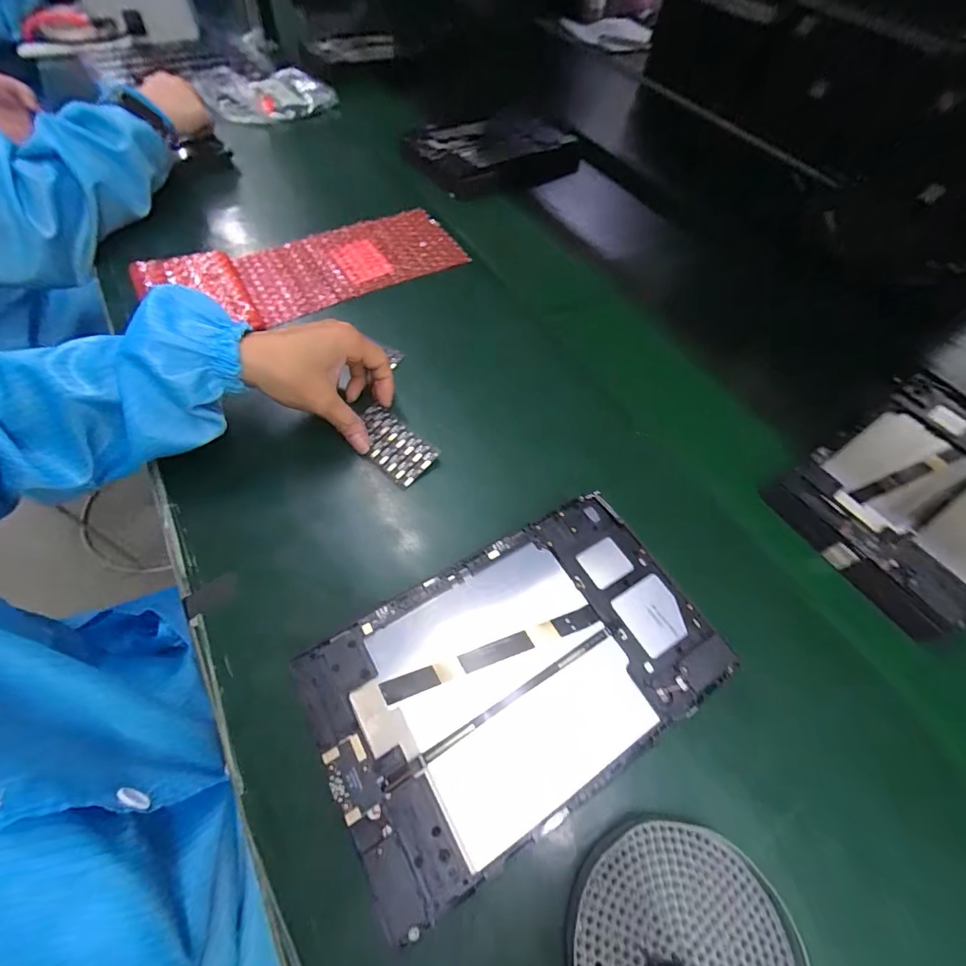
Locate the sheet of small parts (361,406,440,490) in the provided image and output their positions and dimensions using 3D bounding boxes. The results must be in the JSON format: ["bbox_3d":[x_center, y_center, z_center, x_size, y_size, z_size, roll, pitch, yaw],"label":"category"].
[{"bbox_3d":[-0.078,-0.033,0.373,0.076,0.012,0.040,41,65,18],"label":"sheet of small parts"}]

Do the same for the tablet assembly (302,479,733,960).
[{"bbox_3d":[0.023,0.113,0.274,0.236,0.012,0.147,-28,65,-18],"label":"tablet assembly"}]

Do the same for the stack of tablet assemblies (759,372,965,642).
[{"bbox_3d":[0.388,-0.001,0.385,0.280,0.020,0.148,-30,66,-21],"label":"stack of tablet assemblies"}]

